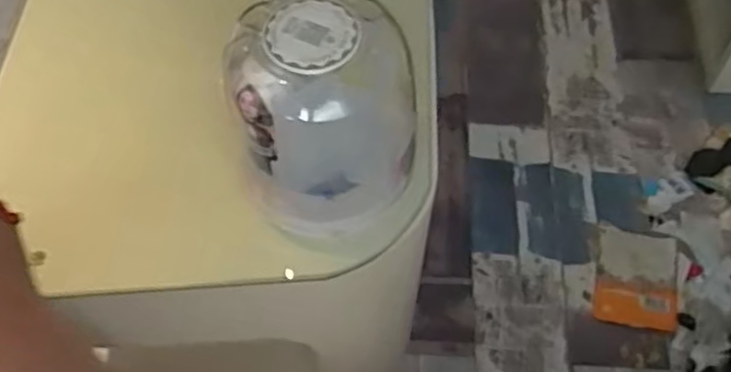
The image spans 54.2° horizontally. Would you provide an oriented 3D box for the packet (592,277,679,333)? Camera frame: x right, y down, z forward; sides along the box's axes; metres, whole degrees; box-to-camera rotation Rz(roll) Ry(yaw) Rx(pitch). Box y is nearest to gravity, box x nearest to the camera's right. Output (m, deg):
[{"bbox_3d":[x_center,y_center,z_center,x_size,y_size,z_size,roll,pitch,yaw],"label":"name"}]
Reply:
[{"bbox_3d":[0.487,0.212,1.286,0.139,0.015,0.082,12,61,7],"label":"packet"}]

